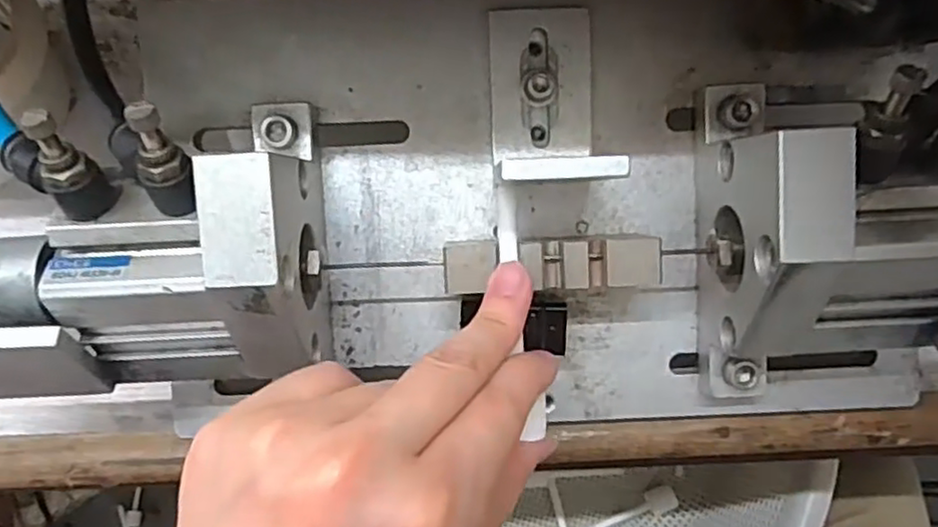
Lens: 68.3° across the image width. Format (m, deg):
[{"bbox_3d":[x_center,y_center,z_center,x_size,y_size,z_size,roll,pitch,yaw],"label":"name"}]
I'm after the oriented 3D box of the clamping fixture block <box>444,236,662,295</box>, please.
[{"bbox_3d":[0.027,0.000,0.225,0.068,0.009,0.017,-3,91,0],"label":"clamping fixture block"}]

